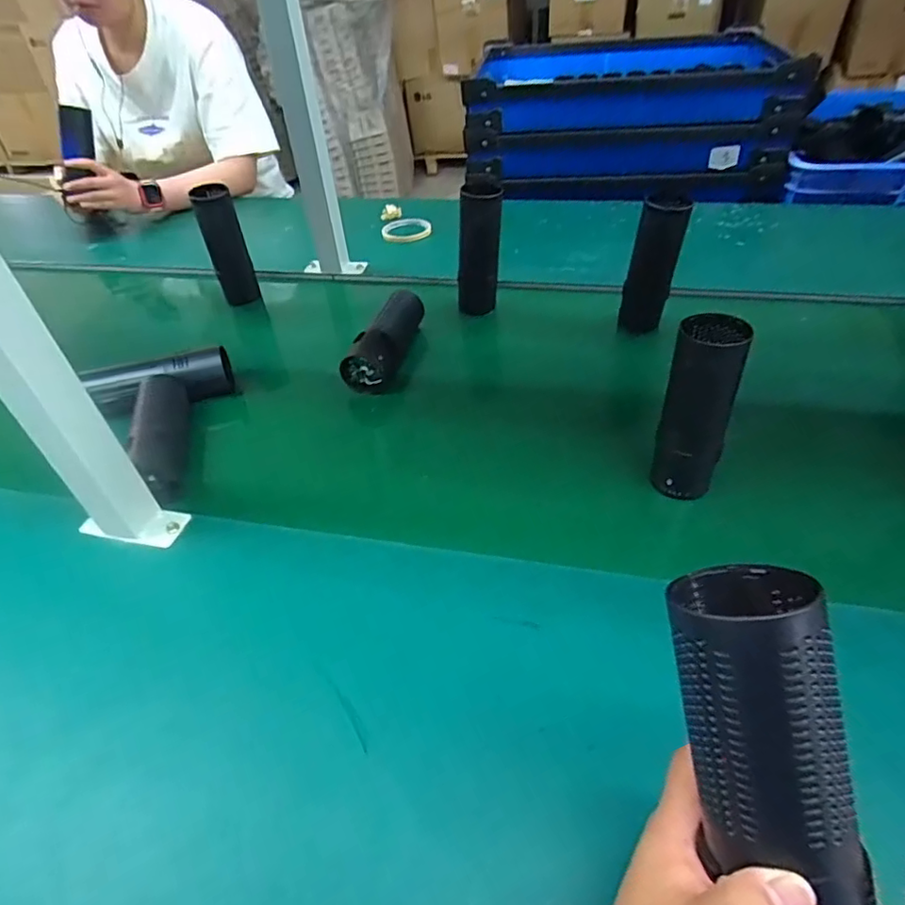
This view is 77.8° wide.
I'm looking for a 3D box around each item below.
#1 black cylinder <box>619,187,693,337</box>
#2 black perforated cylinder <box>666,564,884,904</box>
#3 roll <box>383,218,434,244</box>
[{"bbox_3d":[0.255,-0.232,0.716,0.061,0.187,0.045,14,46,19],"label":"black cylinder"},{"bbox_3d":[0.128,0.129,0.216,0.062,0.057,0.161,-14,87,-7],"label":"black perforated cylinder"},{"bbox_3d":[-0.081,-0.402,1.014,0.085,0.015,0.085,-2,43,2],"label":"roll"}]

